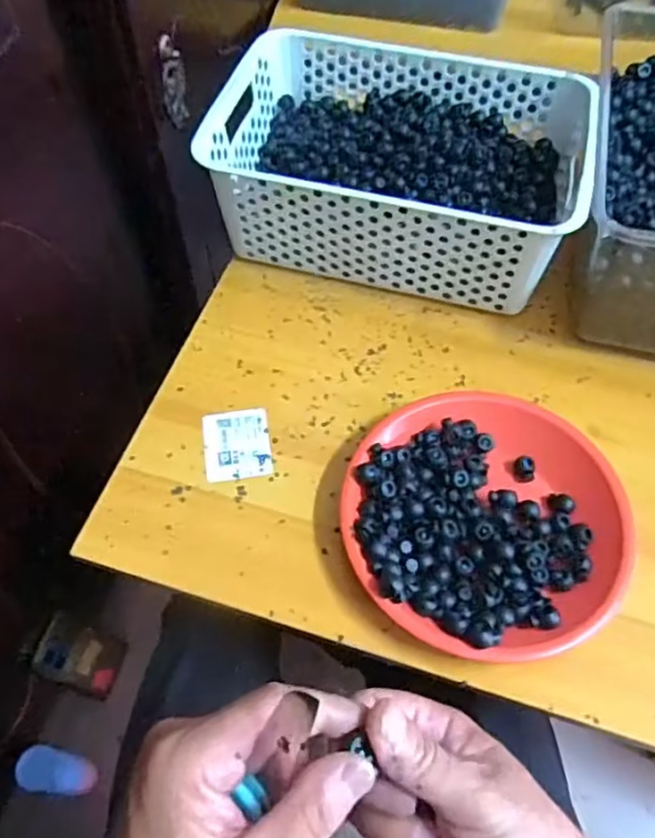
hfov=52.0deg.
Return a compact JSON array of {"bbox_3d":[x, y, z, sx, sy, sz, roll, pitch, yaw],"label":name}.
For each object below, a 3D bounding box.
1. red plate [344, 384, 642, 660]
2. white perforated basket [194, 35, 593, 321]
[{"bbox_3d":[0.108,0.068,0.469,0.188,0.033,0.184,-1,59,1],"label":"red plate"},{"bbox_3d":[0.060,-0.224,0.601,0.295,0.110,0.203,15,61,10],"label":"white perforated basket"}]

